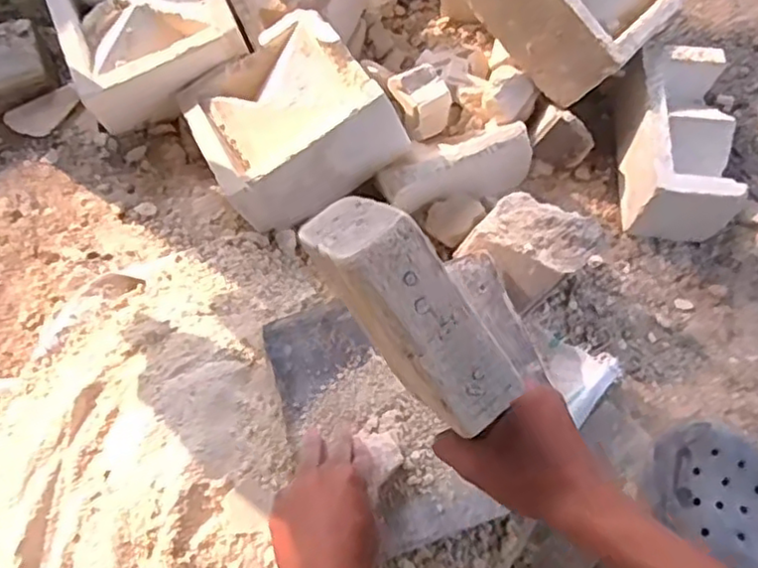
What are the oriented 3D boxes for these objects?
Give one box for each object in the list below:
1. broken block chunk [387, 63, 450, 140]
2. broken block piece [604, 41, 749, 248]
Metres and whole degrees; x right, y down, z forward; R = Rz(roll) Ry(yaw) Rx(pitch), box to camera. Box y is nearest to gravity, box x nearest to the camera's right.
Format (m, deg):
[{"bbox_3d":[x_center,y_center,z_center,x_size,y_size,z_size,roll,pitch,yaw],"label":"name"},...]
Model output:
[{"bbox_3d":[0.053,-0.221,0.806,0.058,0.047,0.073,-34,69,-12],"label":"broken block chunk"},{"bbox_3d":[0.341,-0.174,0.778,0.105,0.103,0.231,2,66,3],"label":"broken block piece"}]

